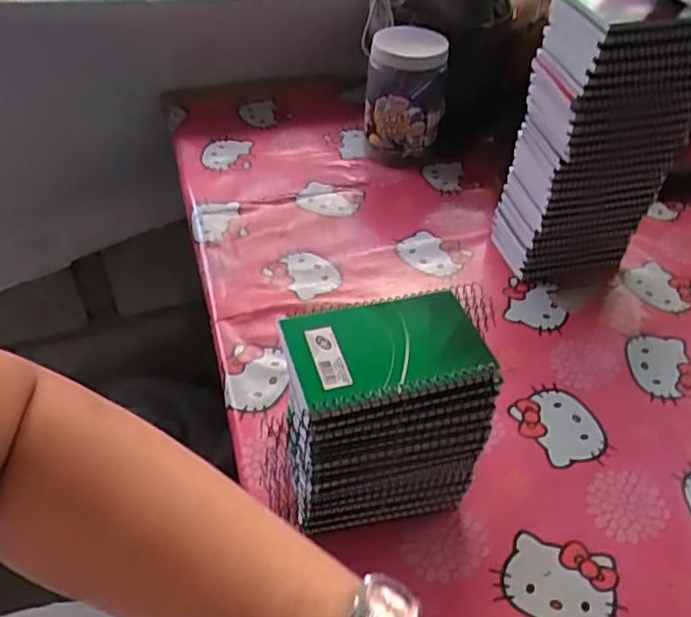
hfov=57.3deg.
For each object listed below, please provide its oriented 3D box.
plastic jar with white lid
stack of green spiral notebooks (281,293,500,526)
[{"bbox_3d":[0.079,-0.282,0.848,0.103,0.153,0.108,1,46,-1],"label":"plastic jar with white lid"},{"bbox_3d":[0.024,0.083,0.478,0.140,0.171,0.095,-10,47,-12],"label":"stack of green spiral notebooks"}]

